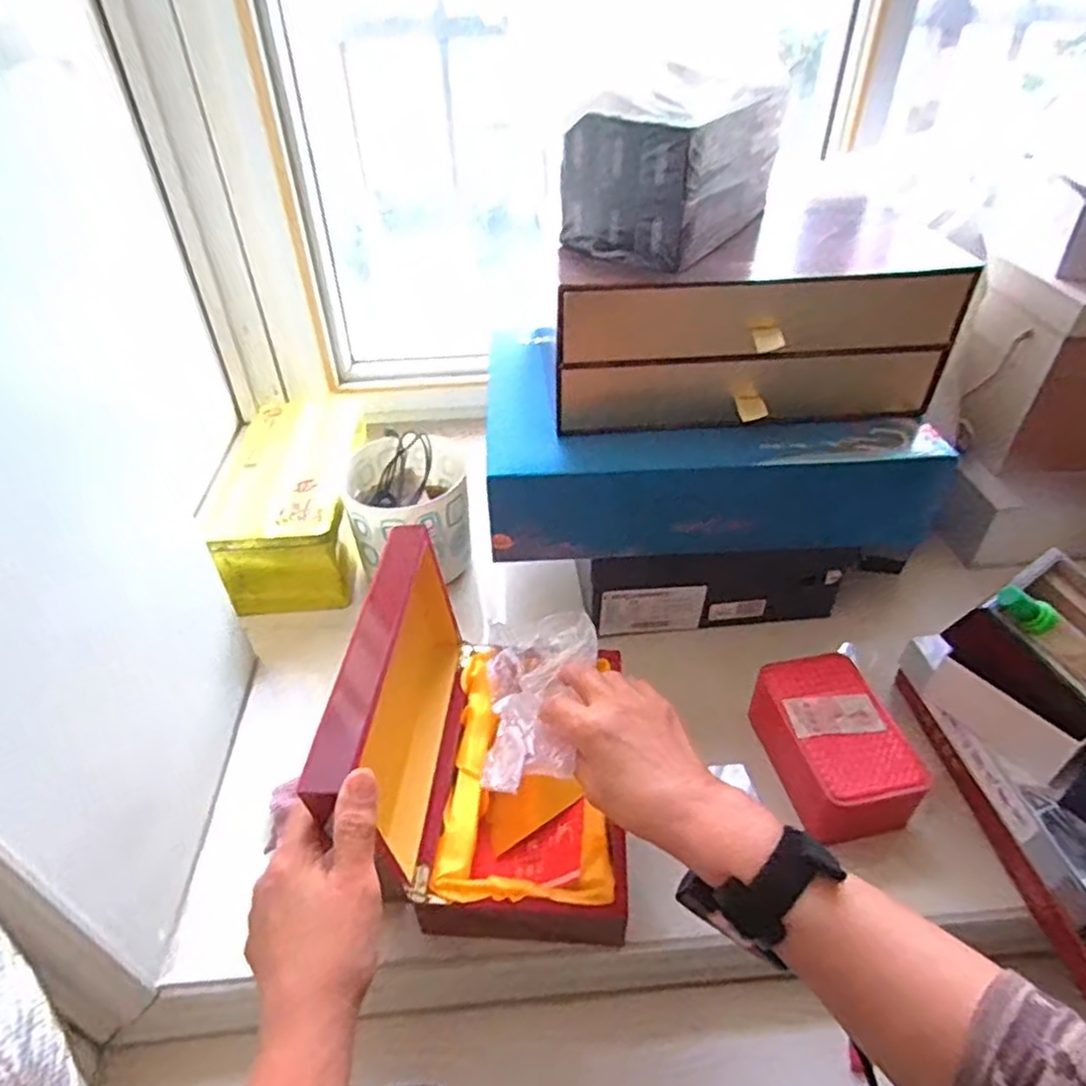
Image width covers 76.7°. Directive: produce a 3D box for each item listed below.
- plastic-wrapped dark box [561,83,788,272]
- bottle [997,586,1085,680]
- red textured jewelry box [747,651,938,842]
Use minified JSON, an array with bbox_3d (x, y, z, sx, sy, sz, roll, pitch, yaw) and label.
[{"bbox_3d":[0.102,-0.299,0.543,0.109,0.099,0.167,21,46,25],"label":"plastic-wrapped dark box"},{"bbox_3d":[0.368,0.066,0.489,0.110,0.022,0.018,33,38,-17],"label":"bottle"},{"bbox_3d":[0.228,0.158,0.541,0.085,0.057,0.137,-10,41,-9],"label":"red textured jewelry box"}]

